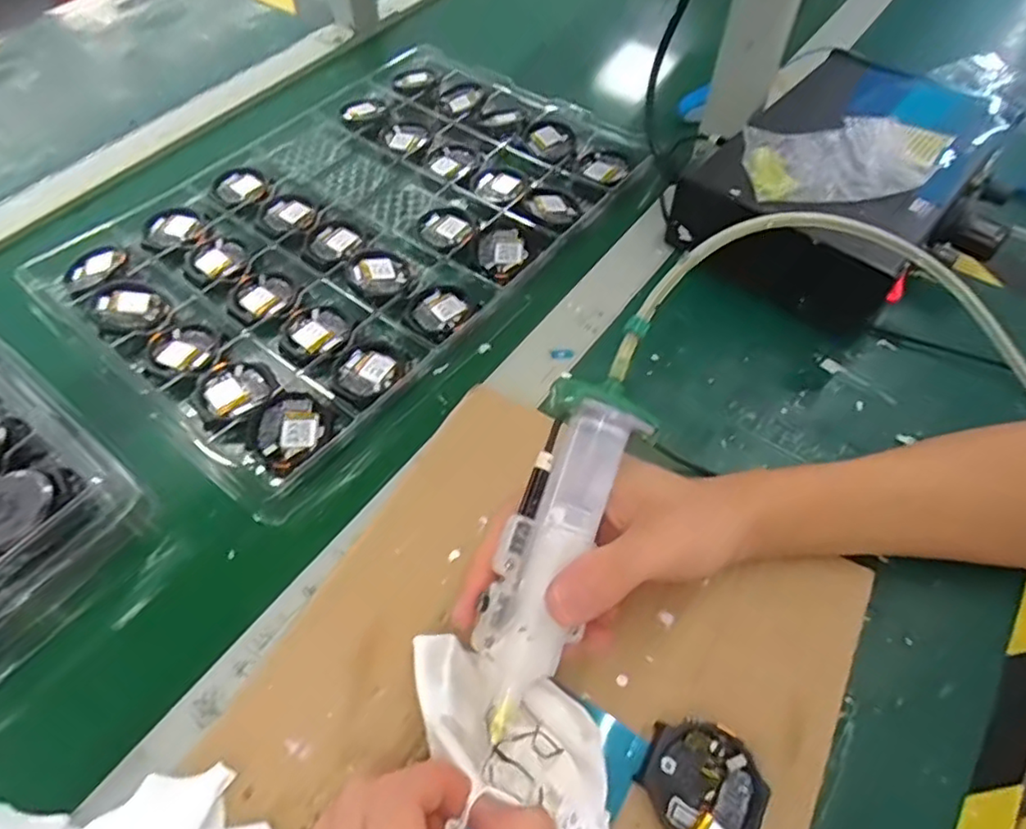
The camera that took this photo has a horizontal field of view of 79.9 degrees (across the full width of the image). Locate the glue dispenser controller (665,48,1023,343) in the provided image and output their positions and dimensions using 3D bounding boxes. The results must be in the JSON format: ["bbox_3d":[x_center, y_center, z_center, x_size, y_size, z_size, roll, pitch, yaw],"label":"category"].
[{"bbox_3d":[0.247,-0.184,0.466,0.161,0.073,0.250,34,63,20],"label":"glue dispenser controller"}]

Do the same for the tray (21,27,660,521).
[{"bbox_3d":[-0.127,-0.164,0.501,0.306,0.024,0.434,33,63,20],"label":"tray"}]

